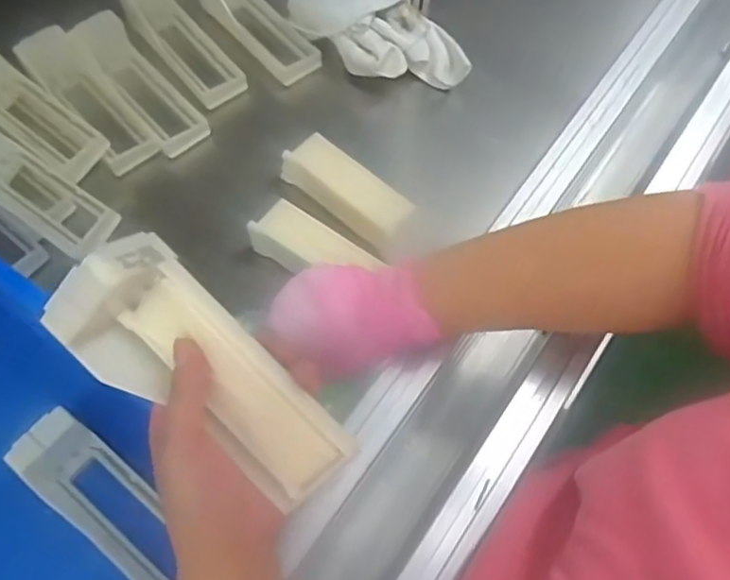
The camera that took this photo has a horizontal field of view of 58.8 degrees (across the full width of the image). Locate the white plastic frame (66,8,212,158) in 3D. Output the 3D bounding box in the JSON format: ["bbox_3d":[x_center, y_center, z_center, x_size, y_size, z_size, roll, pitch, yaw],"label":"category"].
[{"bbox_3d":[-0.223,-0.211,0.645,0.057,0.036,0.165,-39,71,-19],"label":"white plastic frame"}]

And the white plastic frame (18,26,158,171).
[{"bbox_3d":[-0.270,-0.193,0.633,0.057,0.038,0.165,-39,71,-19],"label":"white plastic frame"}]

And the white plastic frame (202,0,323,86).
[{"bbox_3d":[-0.115,-0.287,0.699,0.059,0.069,0.157,-37,71,-18],"label":"white plastic frame"}]

